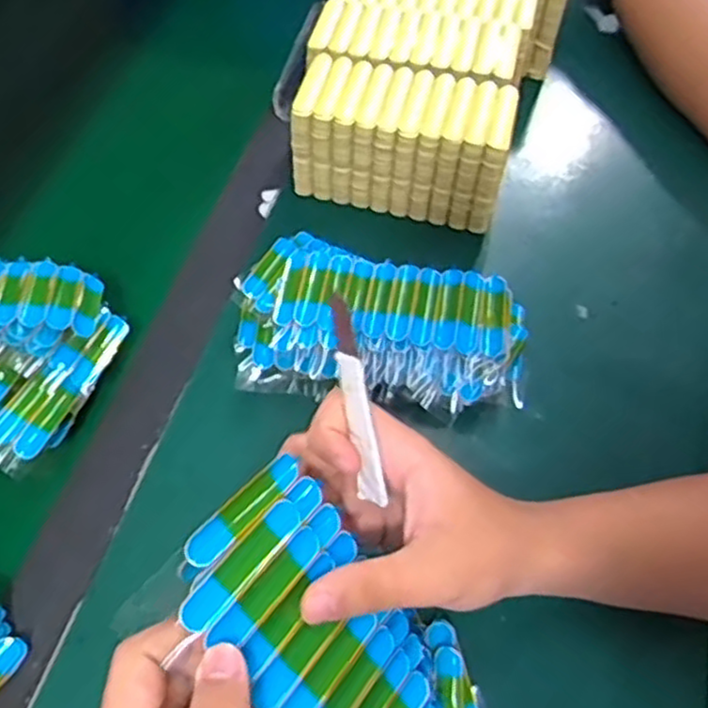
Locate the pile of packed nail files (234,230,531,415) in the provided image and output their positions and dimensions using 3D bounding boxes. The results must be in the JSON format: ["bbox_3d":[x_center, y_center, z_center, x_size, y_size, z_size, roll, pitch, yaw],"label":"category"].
[{"bbox_3d":[0.019,-0.019,0.496,0.197,0.051,0.124,9,59,6],"label":"pile of packed nail files"}]

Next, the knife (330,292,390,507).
[{"bbox_3d":[0.001,0.021,0.321,0.009,0.094,0.011,-13,15,-7],"label":"knife"}]

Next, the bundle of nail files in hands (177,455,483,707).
[{"bbox_3d":[-0.004,0.144,0.325,0.034,0.199,0.095,1,46,52],"label":"bundle of nail files in hands"}]

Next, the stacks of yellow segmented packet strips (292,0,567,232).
[{"bbox_3d":[0.073,-0.257,0.623,0.173,0.101,0.326,17,60,11],"label":"stacks of yellow segmented packet strips"}]

